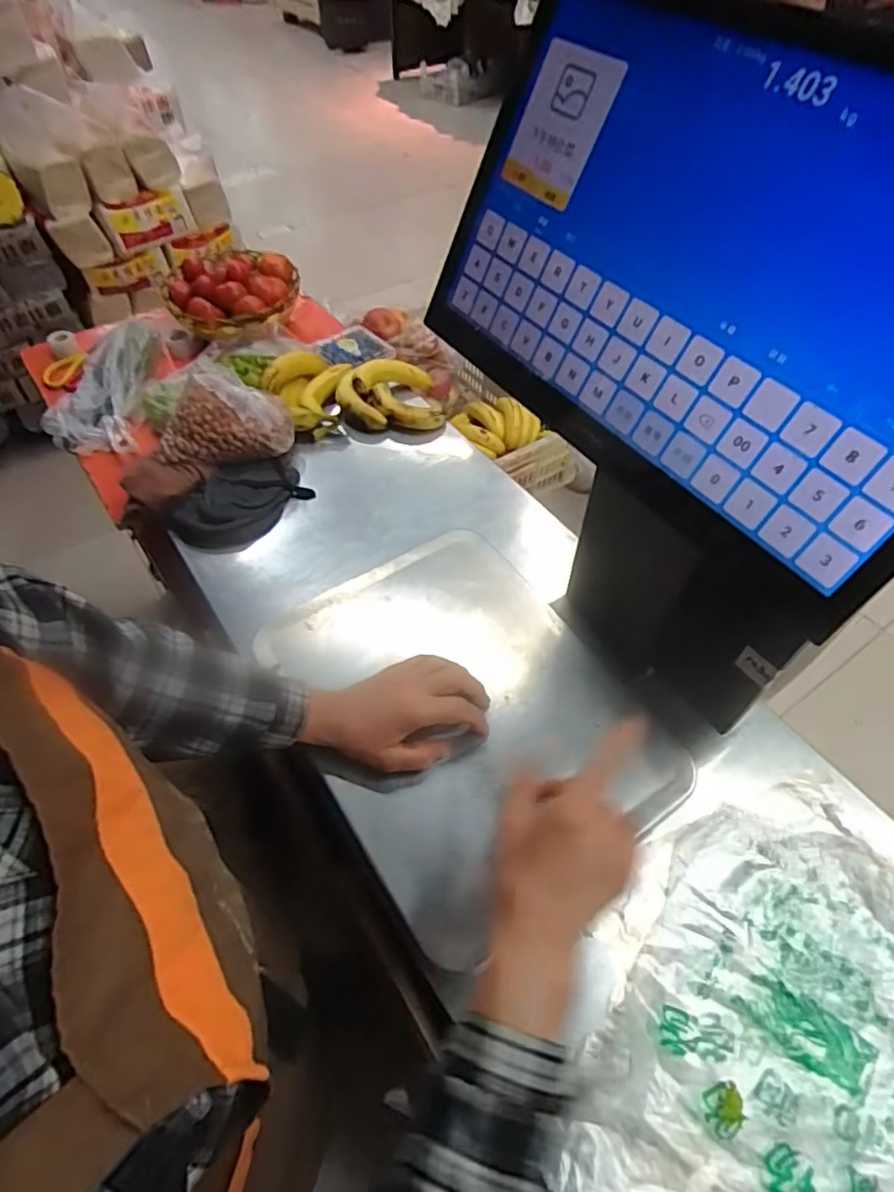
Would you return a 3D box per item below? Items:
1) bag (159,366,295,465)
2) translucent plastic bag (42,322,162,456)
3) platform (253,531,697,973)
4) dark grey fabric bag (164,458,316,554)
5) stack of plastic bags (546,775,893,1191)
[{"bbox_3d":[-0.309,-0.250,0.854,0.166,0.077,0.113,-8,53,-6],"label":"bag"},{"bbox_3d":[-0.572,-0.369,1.045,0.154,0.047,0.329,1,53,1],"label":"translucent plastic bag"},{"bbox_3d":[0.010,0.103,0.616,0.289,0.023,0.390,-29,58,-20],"label":"platform"},{"bbox_3d":[-0.280,-0.130,0.833,0.120,0.044,0.182,37,61,24],"label":"dark grey fabric bag"},{"bbox_3d":[0.277,0.375,0.467,0.339,0.024,0.442,29,58,20],"label":"stack of plastic bags"}]

